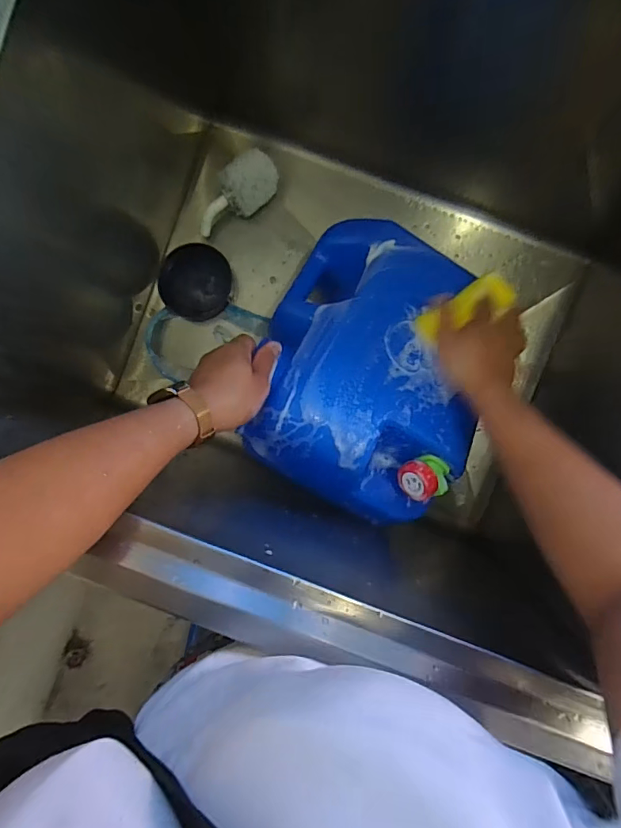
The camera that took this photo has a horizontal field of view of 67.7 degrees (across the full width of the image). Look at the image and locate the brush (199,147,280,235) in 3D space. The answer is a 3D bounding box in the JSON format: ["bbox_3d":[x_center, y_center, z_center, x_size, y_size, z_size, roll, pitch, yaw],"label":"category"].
[{"bbox_3d":[-0.106,-0.310,0.660,0.135,0.064,0.059,-42,92,4],"label":"brush"}]

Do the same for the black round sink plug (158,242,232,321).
[{"bbox_3d":[-0.171,-0.197,0.689,0.101,0.023,0.109,0,95,2],"label":"black round sink plug"}]

